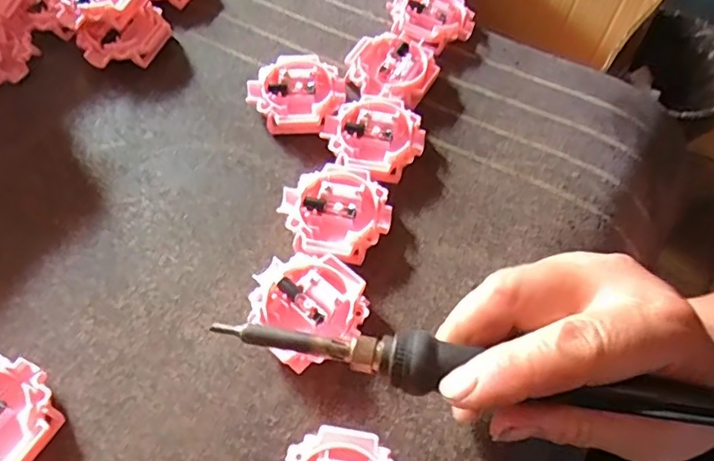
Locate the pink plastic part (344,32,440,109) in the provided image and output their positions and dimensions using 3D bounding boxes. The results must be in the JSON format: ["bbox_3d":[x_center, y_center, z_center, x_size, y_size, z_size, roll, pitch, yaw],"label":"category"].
[{"bbox_3d":[0.021,-0.096,0.349,0.052,0.015,0.049,1,60,-1],"label":"pink plastic part"}]

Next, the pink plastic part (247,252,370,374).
[{"bbox_3d":[-0.023,0.035,0.270,0.051,0.014,0.051,1,60,-1],"label":"pink plastic part"}]

